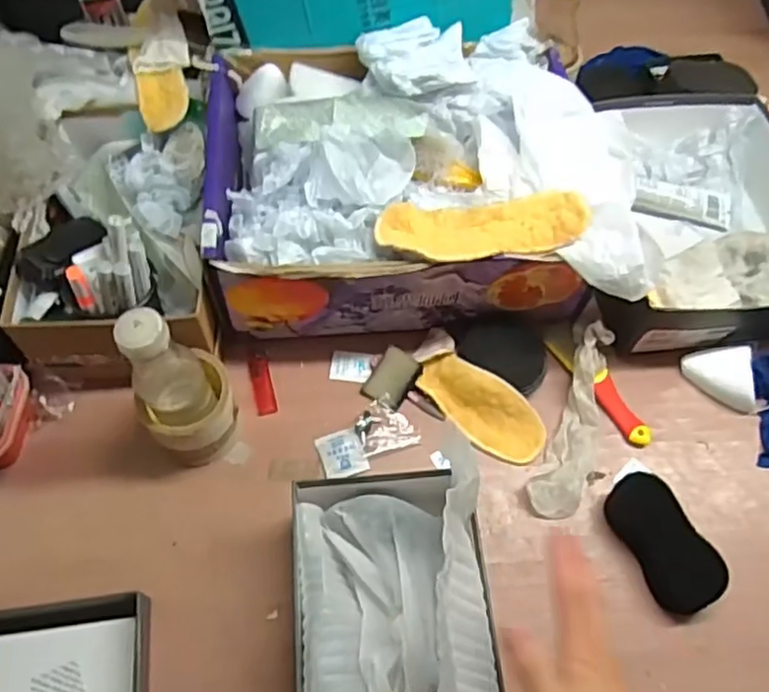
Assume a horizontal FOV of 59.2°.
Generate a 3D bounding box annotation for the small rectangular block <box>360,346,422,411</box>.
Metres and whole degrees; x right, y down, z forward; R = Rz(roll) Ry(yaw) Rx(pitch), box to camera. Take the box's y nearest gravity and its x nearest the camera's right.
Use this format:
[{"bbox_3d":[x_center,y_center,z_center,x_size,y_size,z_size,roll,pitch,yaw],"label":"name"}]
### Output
[{"bbox_3d":[0.008,0.034,0.721,0.044,0.007,0.059,32,92,10],"label":"small rectangular block"}]

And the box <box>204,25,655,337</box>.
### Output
[{"bbox_3d":[0.032,-0.179,0.747,0.427,0.188,0.334,-2,60,-4],"label":"box"}]

